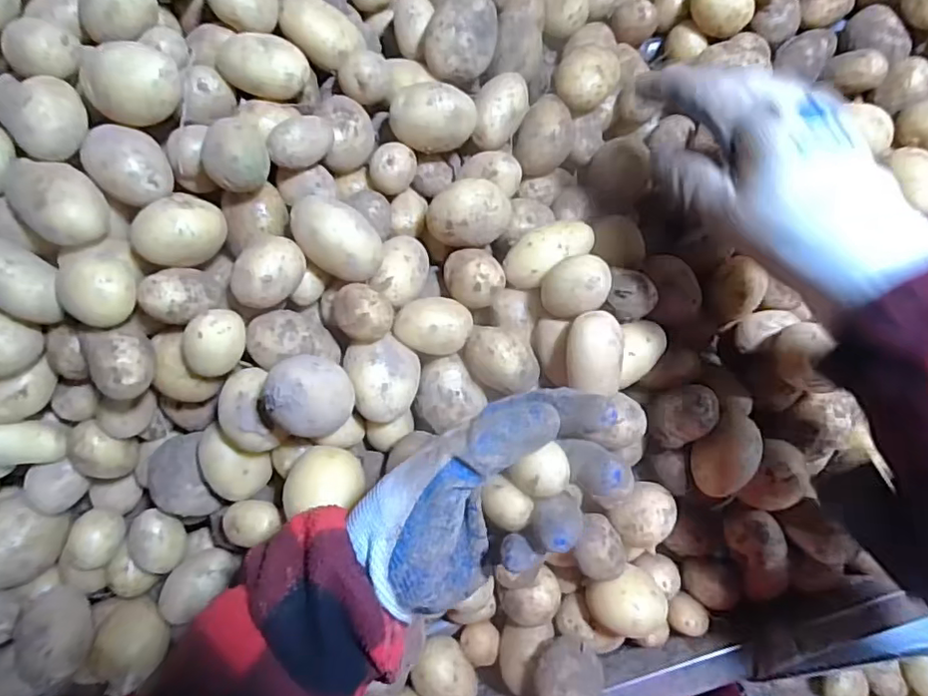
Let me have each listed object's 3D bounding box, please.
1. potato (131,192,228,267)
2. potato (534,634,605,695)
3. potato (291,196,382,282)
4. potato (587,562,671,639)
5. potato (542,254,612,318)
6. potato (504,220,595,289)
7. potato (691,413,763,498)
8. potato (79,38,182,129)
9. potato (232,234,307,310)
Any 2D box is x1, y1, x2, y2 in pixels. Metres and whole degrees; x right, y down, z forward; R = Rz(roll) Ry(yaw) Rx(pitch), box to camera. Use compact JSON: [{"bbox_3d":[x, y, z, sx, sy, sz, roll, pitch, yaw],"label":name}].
[{"bbox_3d":[-0.168,-0.069,0.338,0.038,0.033,0.042,13,91,3],"label":"potato"},{"bbox_3d":[0.072,0.224,0.393,0.047,0.043,0.031,8,90,4],"label":"potato"},{"bbox_3d":[-0.078,-0.067,0.353,0.057,0.030,0.039,36,87,-28],"label":"potato"},{"bbox_3d":[0.115,0.179,0.406,0.052,0.035,0.035,-15,89,3],"label":"potato"},{"bbox_3d":[0.071,-0.039,0.365,0.042,0.036,0.036,-18,89,3],"label":"potato"},{"bbox_3d":[0.057,-0.066,0.393,0.063,0.026,0.031,-35,88,3],"label":"potato"},{"bbox_3d":[0.177,0.072,0.394,0.035,0.032,0.055,34,92,3],"label":"potato"},{"bbox_3d":[-0.192,-0.153,0.330,0.042,0.030,0.045,0,90,4],"label":"potato"},{"bbox_3d":[-0.116,-0.045,0.347,0.032,0.036,0.043,26,91,3],"label":"potato"}]

